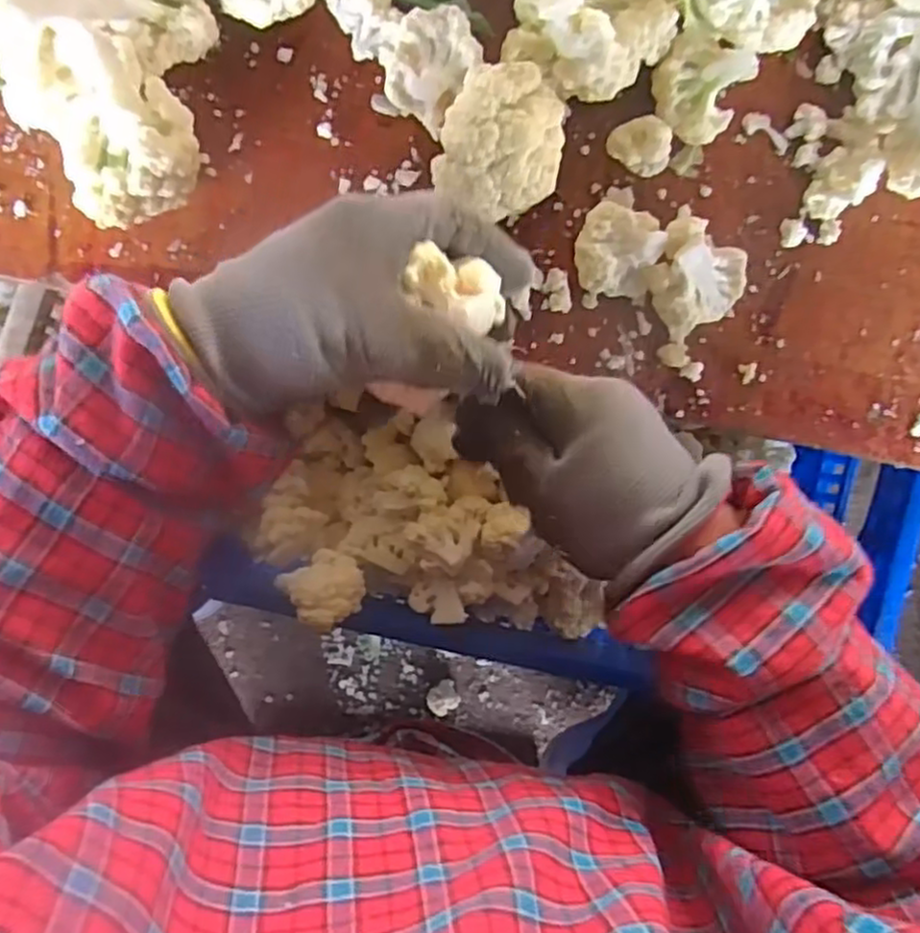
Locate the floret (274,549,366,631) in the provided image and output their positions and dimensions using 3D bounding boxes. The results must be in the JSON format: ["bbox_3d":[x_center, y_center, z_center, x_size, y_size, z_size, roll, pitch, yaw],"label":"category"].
[{"bbox_3d":[-0.087,0.080,0.475,0.045,0.031,0.046,0,93,-4],"label":"floret"}]

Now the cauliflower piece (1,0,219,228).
[{"bbox_3d":[-0.174,-0.197,0.359,0.090,0.080,0.150,8,93,-4],"label":"cauliflower piece"}]

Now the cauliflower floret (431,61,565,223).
[{"bbox_3d":[0.021,-0.163,0.378,0.059,0.063,0.063,0,93,-4],"label":"cauliflower floret"}]

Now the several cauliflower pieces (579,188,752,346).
[{"bbox_3d":[0.108,-0.110,0.397,0.090,0.040,0.063,29,91,-4],"label":"several cauliflower pieces"}]

